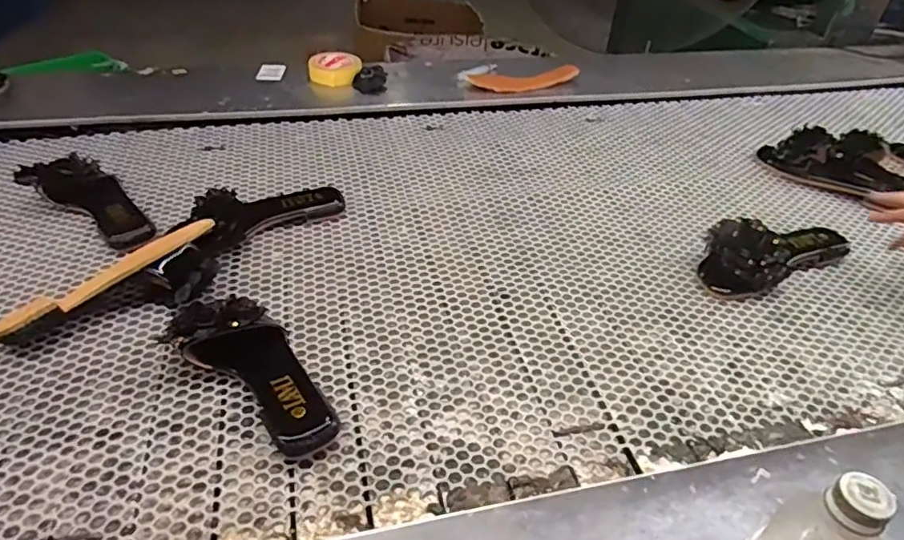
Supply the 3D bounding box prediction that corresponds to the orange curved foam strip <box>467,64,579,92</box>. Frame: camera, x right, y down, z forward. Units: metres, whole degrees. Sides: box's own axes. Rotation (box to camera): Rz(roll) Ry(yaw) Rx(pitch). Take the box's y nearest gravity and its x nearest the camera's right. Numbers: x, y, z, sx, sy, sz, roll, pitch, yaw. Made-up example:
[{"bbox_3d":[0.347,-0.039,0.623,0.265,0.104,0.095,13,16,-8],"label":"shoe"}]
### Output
[{"bbox_3d":[0.156,-0.406,1.264,0.235,0.053,0.065,-4,40,-9],"label":"orange curved foam strip"}]

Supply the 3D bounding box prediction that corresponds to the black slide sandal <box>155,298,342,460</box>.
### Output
[{"bbox_3d":[-0.195,0.103,0.606,0.207,0.067,0.107,32,47,31],"label":"black slide sandal"}]

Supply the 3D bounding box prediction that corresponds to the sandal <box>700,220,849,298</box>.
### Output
[{"bbox_3d":[0.458,-0.034,0.816,0.226,0.082,0.085,-16,43,-22],"label":"sandal"}]

